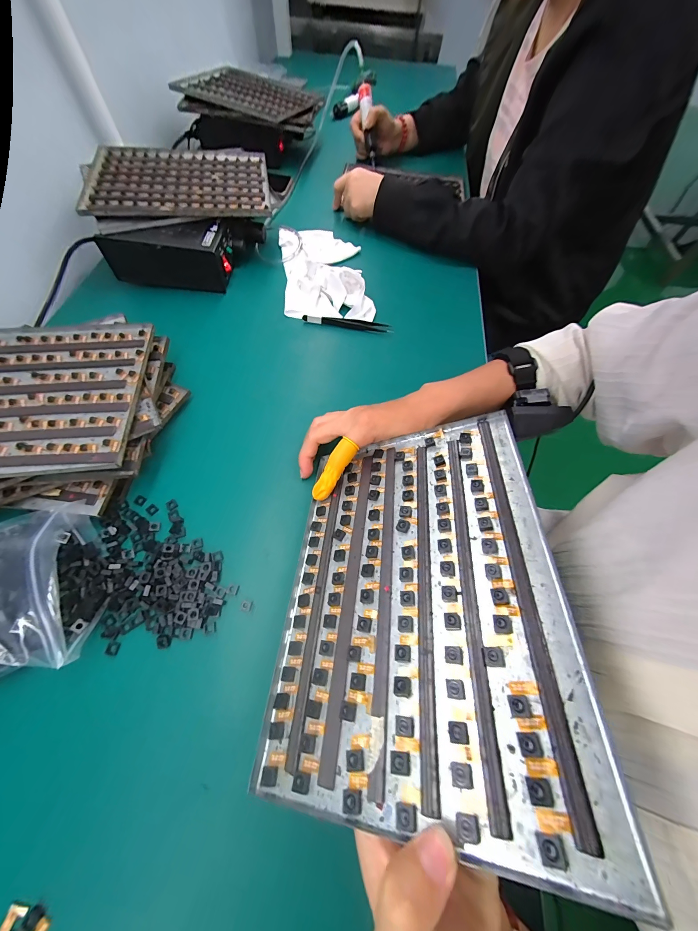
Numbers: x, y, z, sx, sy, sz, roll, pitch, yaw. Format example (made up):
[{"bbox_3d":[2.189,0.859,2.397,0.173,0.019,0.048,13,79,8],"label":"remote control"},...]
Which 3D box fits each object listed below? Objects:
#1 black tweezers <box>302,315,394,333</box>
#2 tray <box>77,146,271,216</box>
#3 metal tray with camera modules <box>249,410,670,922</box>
[{"bbox_3d":[-0.002,-0.197,0.419,0.122,0.014,0.011,7,63,1],"label":"black tweezers"},{"bbox_3d":[-0.252,-0.428,0.454,0.250,0.018,0.187,-8,64,-7],"label":"tray"},{"bbox_3d":[0.037,0.072,0.214,0.182,0.006,0.244,-14,46,26],"label":"metal tray with camera modules"}]

